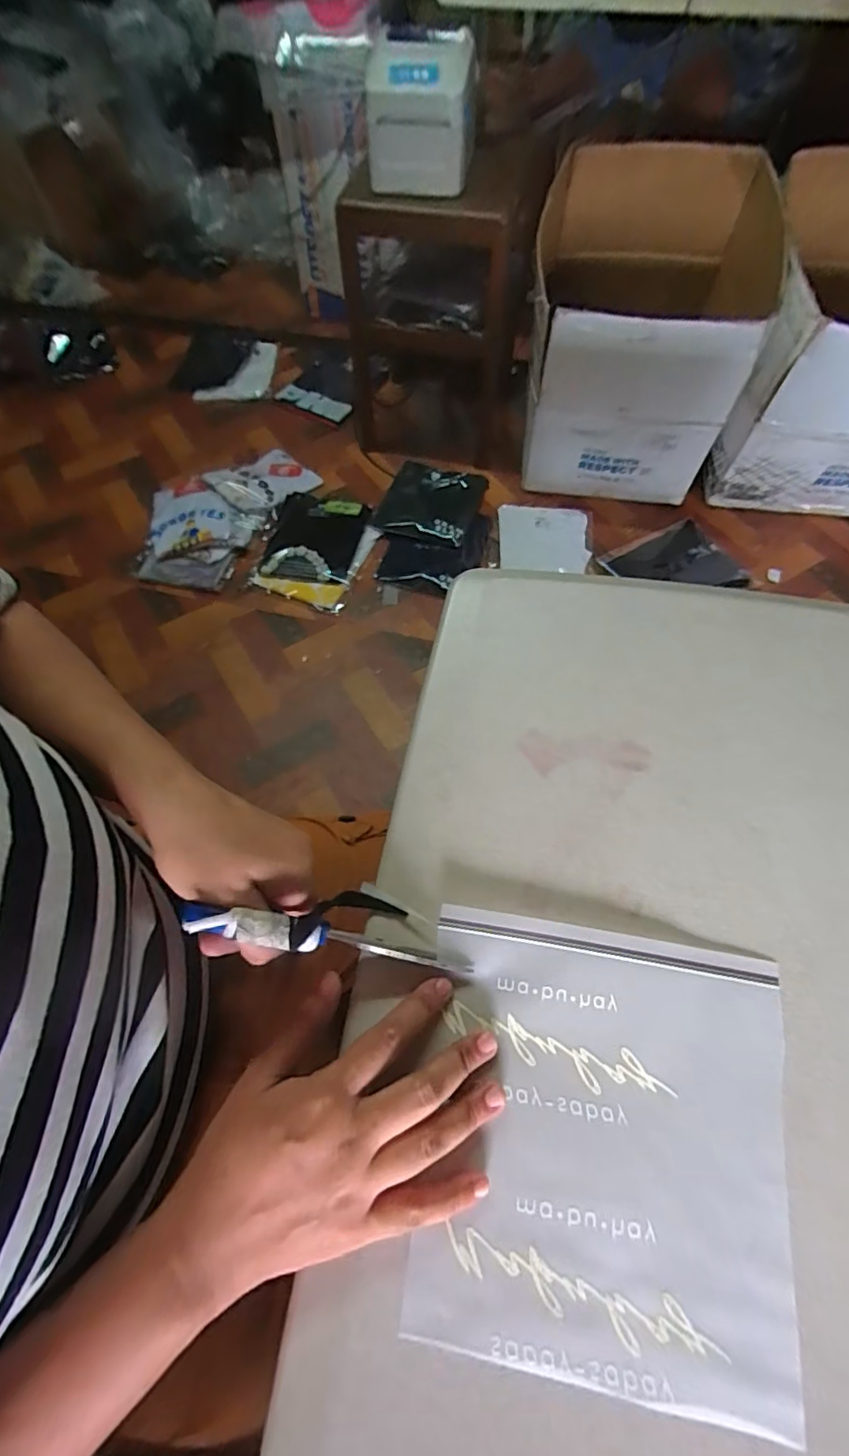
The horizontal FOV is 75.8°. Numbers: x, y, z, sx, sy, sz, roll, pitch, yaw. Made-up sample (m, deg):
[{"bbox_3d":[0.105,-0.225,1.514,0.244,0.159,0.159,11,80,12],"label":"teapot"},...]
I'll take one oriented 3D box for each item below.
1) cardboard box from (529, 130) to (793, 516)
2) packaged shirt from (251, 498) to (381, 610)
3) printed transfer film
[{"bbox_3d":[0.505,-0.962,1.318,0.472,0.477,0.691,9,64,6],"label":"cardboard box"},{"bbox_3d":[-0.255,-0.430,1.293,0.243,0.021,0.295,14,64,8],"label":"packaged shirt"},{"bbox_3d":[0.093,0.211,0.288,0.186,0.007,0.193,8,65,6],"label":"printed transfer film"}]

